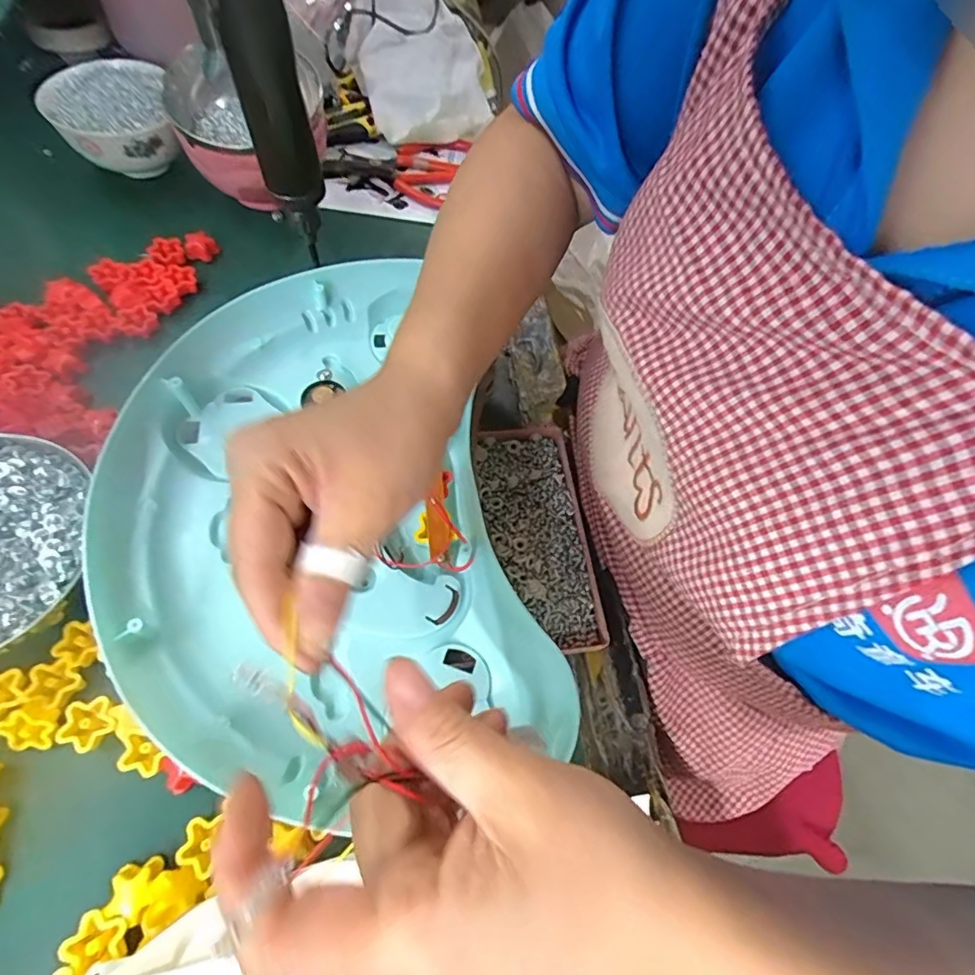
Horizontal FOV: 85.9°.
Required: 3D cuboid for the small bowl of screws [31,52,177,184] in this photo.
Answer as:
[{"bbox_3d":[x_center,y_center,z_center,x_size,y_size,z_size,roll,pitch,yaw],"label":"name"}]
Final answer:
[{"bbox_3d":[-0.324,-0.319,0.459,0.090,0.057,0.103,-15,65,-14],"label":"small bowl of screws"}]

